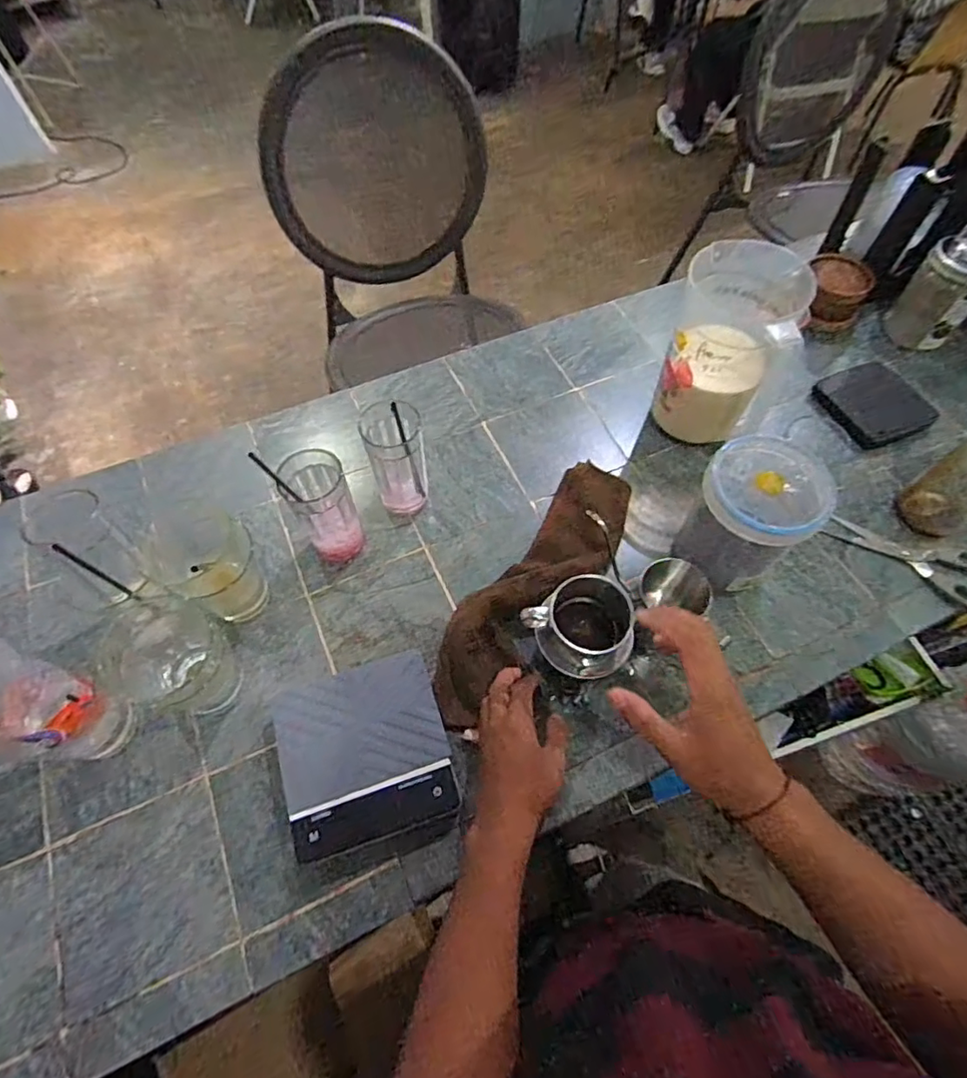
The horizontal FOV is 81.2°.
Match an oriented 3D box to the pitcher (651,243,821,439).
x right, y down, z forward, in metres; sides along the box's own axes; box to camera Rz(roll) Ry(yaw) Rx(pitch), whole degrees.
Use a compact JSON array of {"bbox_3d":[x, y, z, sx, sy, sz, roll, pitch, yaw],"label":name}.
[{"bbox_3d":[0.295,-0.216,0.680,0.132,0.184,0.123,40,68,21],"label":"pitcher"}]

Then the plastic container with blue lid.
[{"bbox_3d":[0.278,-0.013,0.606,0.112,0.158,0.103,-35,65,-18],"label":"plastic container with blue lid"}]

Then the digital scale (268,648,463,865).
[{"bbox_3d":[-0.116,0.209,0.557,0.156,0.032,0.157,-17,61,-9],"label":"digital scale"}]

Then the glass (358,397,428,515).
[{"bbox_3d":[-0.100,-0.091,0.661,0.063,0.142,0.067,-20,61,-11],"label":"glass"}]

